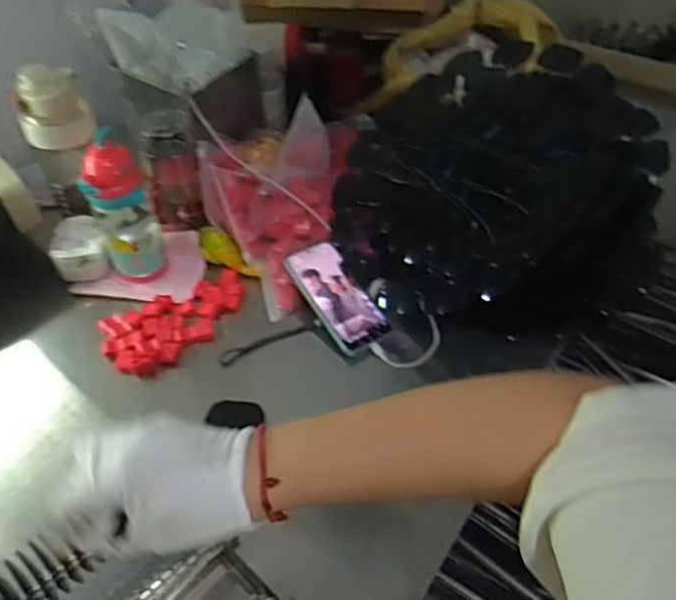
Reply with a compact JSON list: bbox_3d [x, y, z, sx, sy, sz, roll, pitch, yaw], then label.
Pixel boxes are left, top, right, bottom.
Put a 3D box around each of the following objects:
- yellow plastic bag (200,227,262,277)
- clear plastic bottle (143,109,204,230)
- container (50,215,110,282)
[{"bbox_3d":[-0.152,-0.066,0.916,0.102,0.042,0.038,37,53,-7],"label":"yellow plastic bag"},{"bbox_3d":[-0.226,-0.174,0.902,0.067,0.160,0.073,-12,50,-10],"label":"clear plastic bottle"},{"bbox_3d":[-0.359,-0.073,0.906,0.074,0.066,0.069,0,49,0],"label":"container"}]

